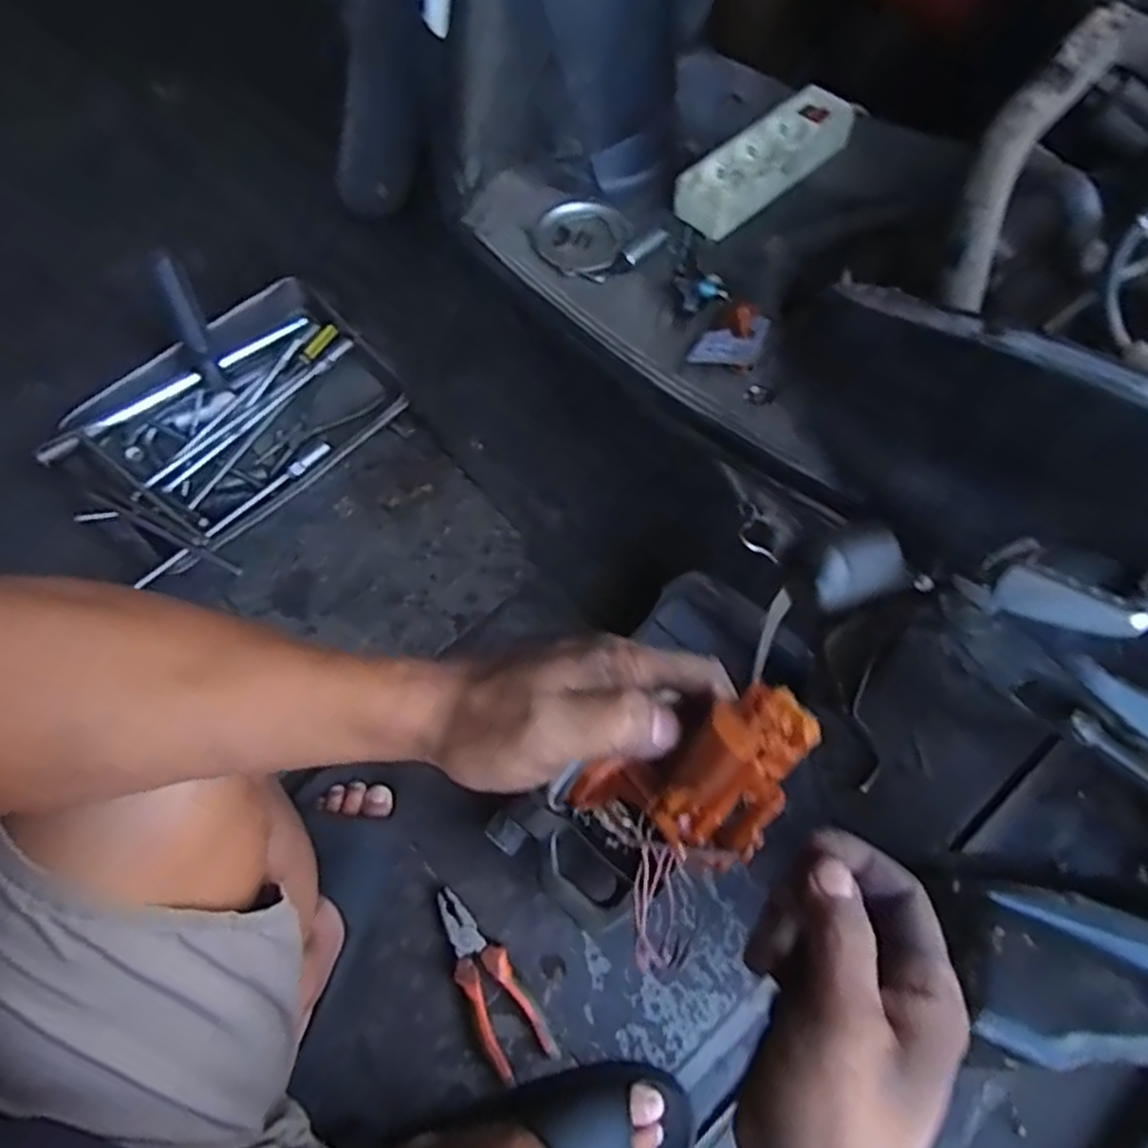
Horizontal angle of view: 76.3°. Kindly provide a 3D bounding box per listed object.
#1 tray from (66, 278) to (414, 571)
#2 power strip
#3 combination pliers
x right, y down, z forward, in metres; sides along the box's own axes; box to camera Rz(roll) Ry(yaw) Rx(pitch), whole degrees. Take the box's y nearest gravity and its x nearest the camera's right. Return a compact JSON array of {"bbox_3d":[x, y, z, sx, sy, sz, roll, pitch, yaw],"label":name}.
[{"bbox_3d":[-0.388,-0.175,0.846,0.248,0.067,0.349,43,74,13],"label":"tray"},{"bbox_3d":[0.178,-0.390,0.688,0.202,0.037,0.064,-39,76,-15],"label":"power strip"},{"bbox_3d":[-0.083,0.379,0.683,0.055,0.014,0.172,-29,73,-12],"label":"combination pliers"}]

